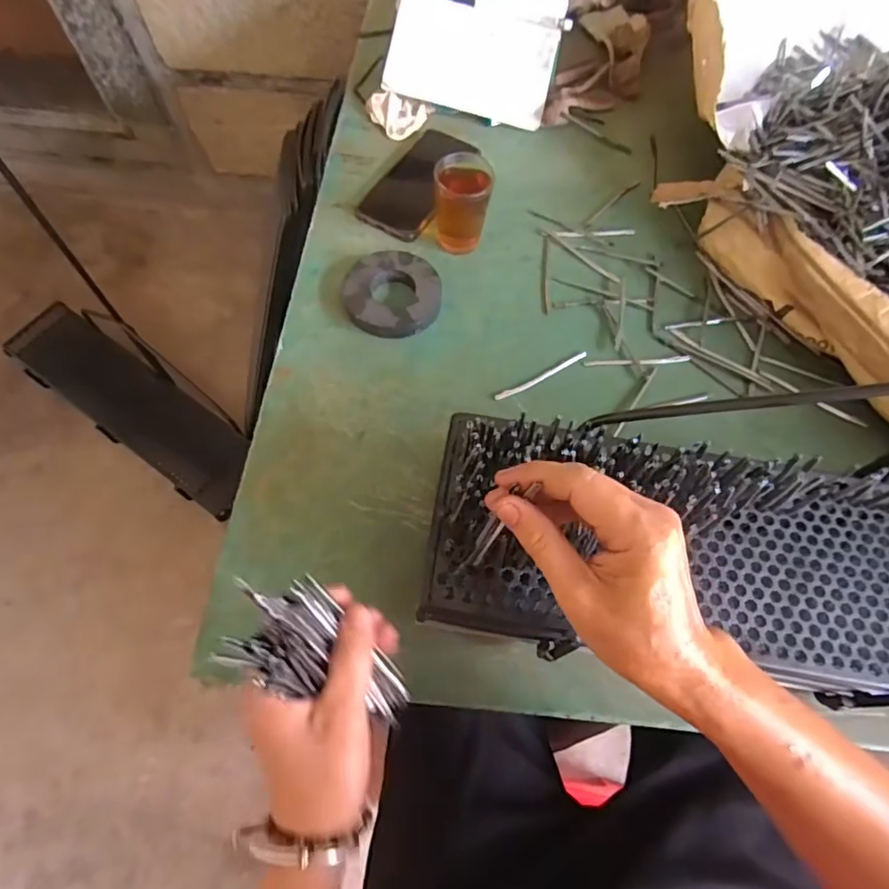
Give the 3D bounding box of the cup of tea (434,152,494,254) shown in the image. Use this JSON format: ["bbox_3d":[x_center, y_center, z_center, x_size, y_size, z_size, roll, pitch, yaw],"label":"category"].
[{"bbox_3d":[0.017,-0.247,0.560,0.054,0.082,0.053,1,65,-2],"label":"cup of tea"}]

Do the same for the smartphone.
[{"bbox_3d":[-0.032,-0.300,0.620,0.083,0.008,0.163,27,67,10],"label":"smartphone"}]

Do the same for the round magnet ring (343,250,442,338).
[{"bbox_3d":[-0.052,-0.151,0.546,0.095,0.019,0.098,1,65,-2],"label":"round magnet ring"}]

